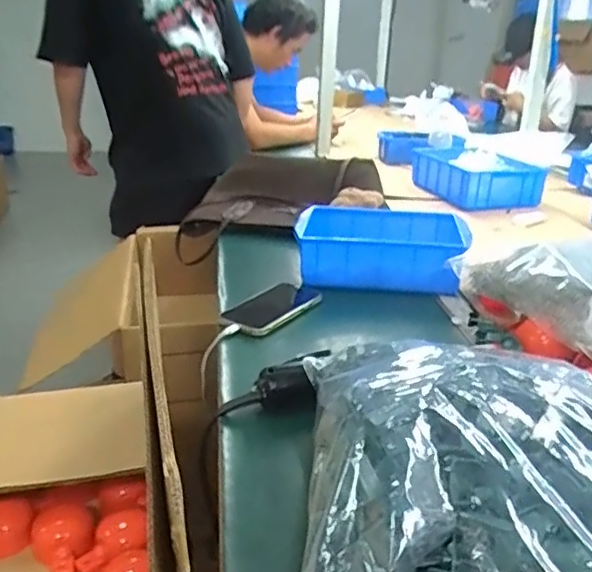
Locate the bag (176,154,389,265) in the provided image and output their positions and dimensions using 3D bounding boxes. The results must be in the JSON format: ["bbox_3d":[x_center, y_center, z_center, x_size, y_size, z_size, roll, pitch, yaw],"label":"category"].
[{"bbox_3d":[-0.035,-0.185,1.227,0.406,0.137,0.182,-16,23,-4],"label":"bag"}]

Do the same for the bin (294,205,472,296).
[{"bbox_3d":[0.129,-0.059,0.955,0.246,0.072,0.180,4,22,7],"label":"bin"}]

